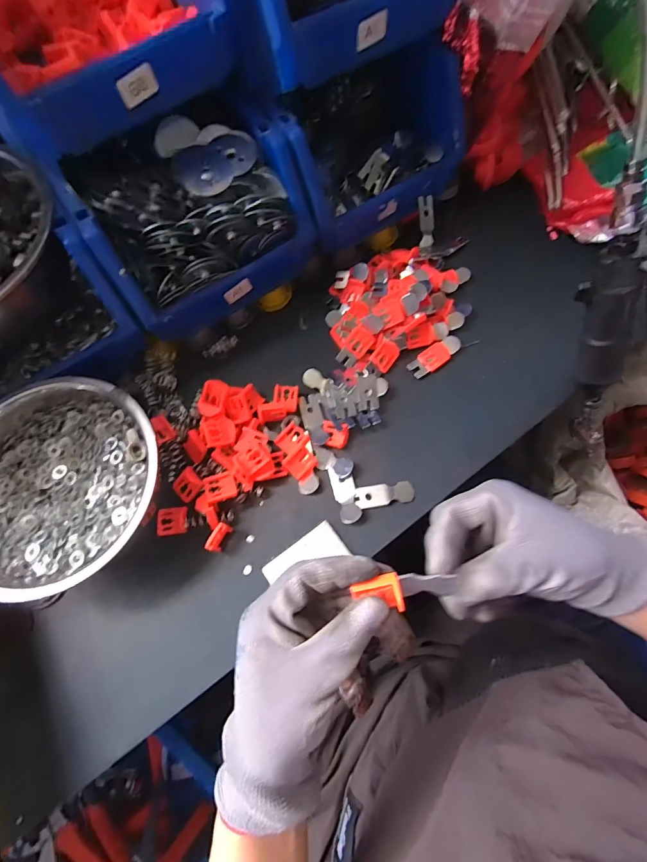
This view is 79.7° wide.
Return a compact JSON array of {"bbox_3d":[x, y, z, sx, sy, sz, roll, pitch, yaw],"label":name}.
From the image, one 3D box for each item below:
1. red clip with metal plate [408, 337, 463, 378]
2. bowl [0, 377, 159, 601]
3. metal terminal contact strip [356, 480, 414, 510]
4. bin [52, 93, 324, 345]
[{"bbox_3d":[0.122,-0.082,0.422,0.065,0.007,0.025,-33,73,-10],"label":"red clip with metal plate"},{"bbox_3d":[-0.233,0.039,0.346,0.179,0.073,0.186,-1,70,1],"label":"bowl"},{"bbox_3d":[0.061,0.063,0.385,0.057,0.004,0.021,-9,70,-1],"label":"metal terminal contact strip"},{"bbox_3d":[-0.125,-0.220,0.388,0.194,0.108,0.168,-29,72,-8],"label":"bin"}]

